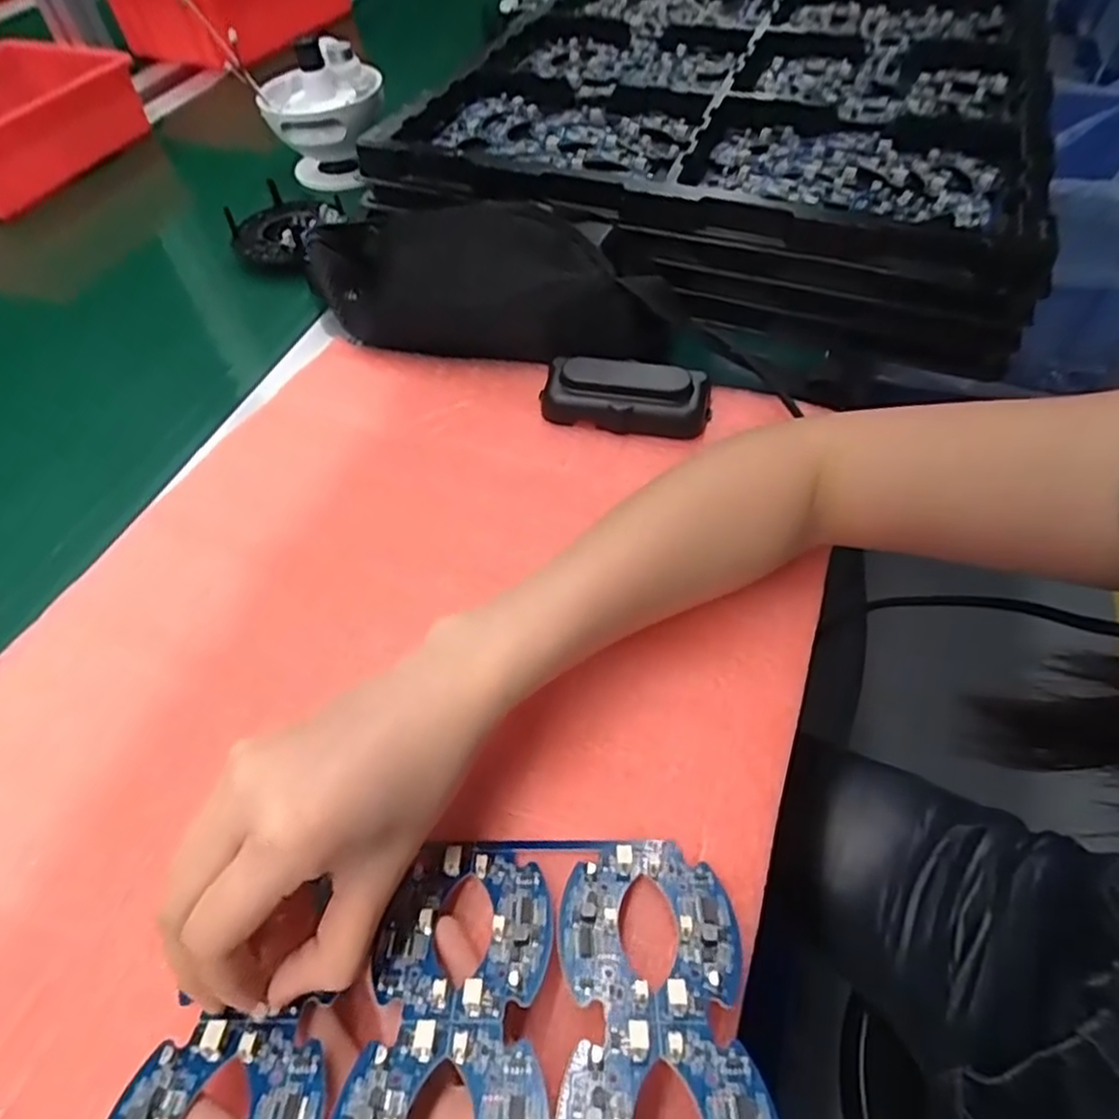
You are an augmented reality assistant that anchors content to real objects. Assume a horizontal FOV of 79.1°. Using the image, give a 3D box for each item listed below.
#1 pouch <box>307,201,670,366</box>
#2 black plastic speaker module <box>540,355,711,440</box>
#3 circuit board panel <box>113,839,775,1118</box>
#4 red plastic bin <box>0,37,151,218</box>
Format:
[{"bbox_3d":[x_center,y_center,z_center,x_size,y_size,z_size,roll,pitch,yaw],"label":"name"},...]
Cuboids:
[{"bbox_3d":[-0.054,-0.194,0.483,0.266,0.075,0.079,11,54,11],"label":"pouch"},{"bbox_3d":[0.043,-0.108,0.441,0.107,0.034,0.043,7,54,8],"label":"black plastic speaker module"},{"bbox_3d":[-0.035,0.157,0.231,0.197,0.010,0.136,-1,34,1],"label":"circuit board panel"},{"bbox_3d":[-0.582,-0.465,0.719,0.156,0.069,0.248,18,56,15],"label":"red plastic bin"}]

